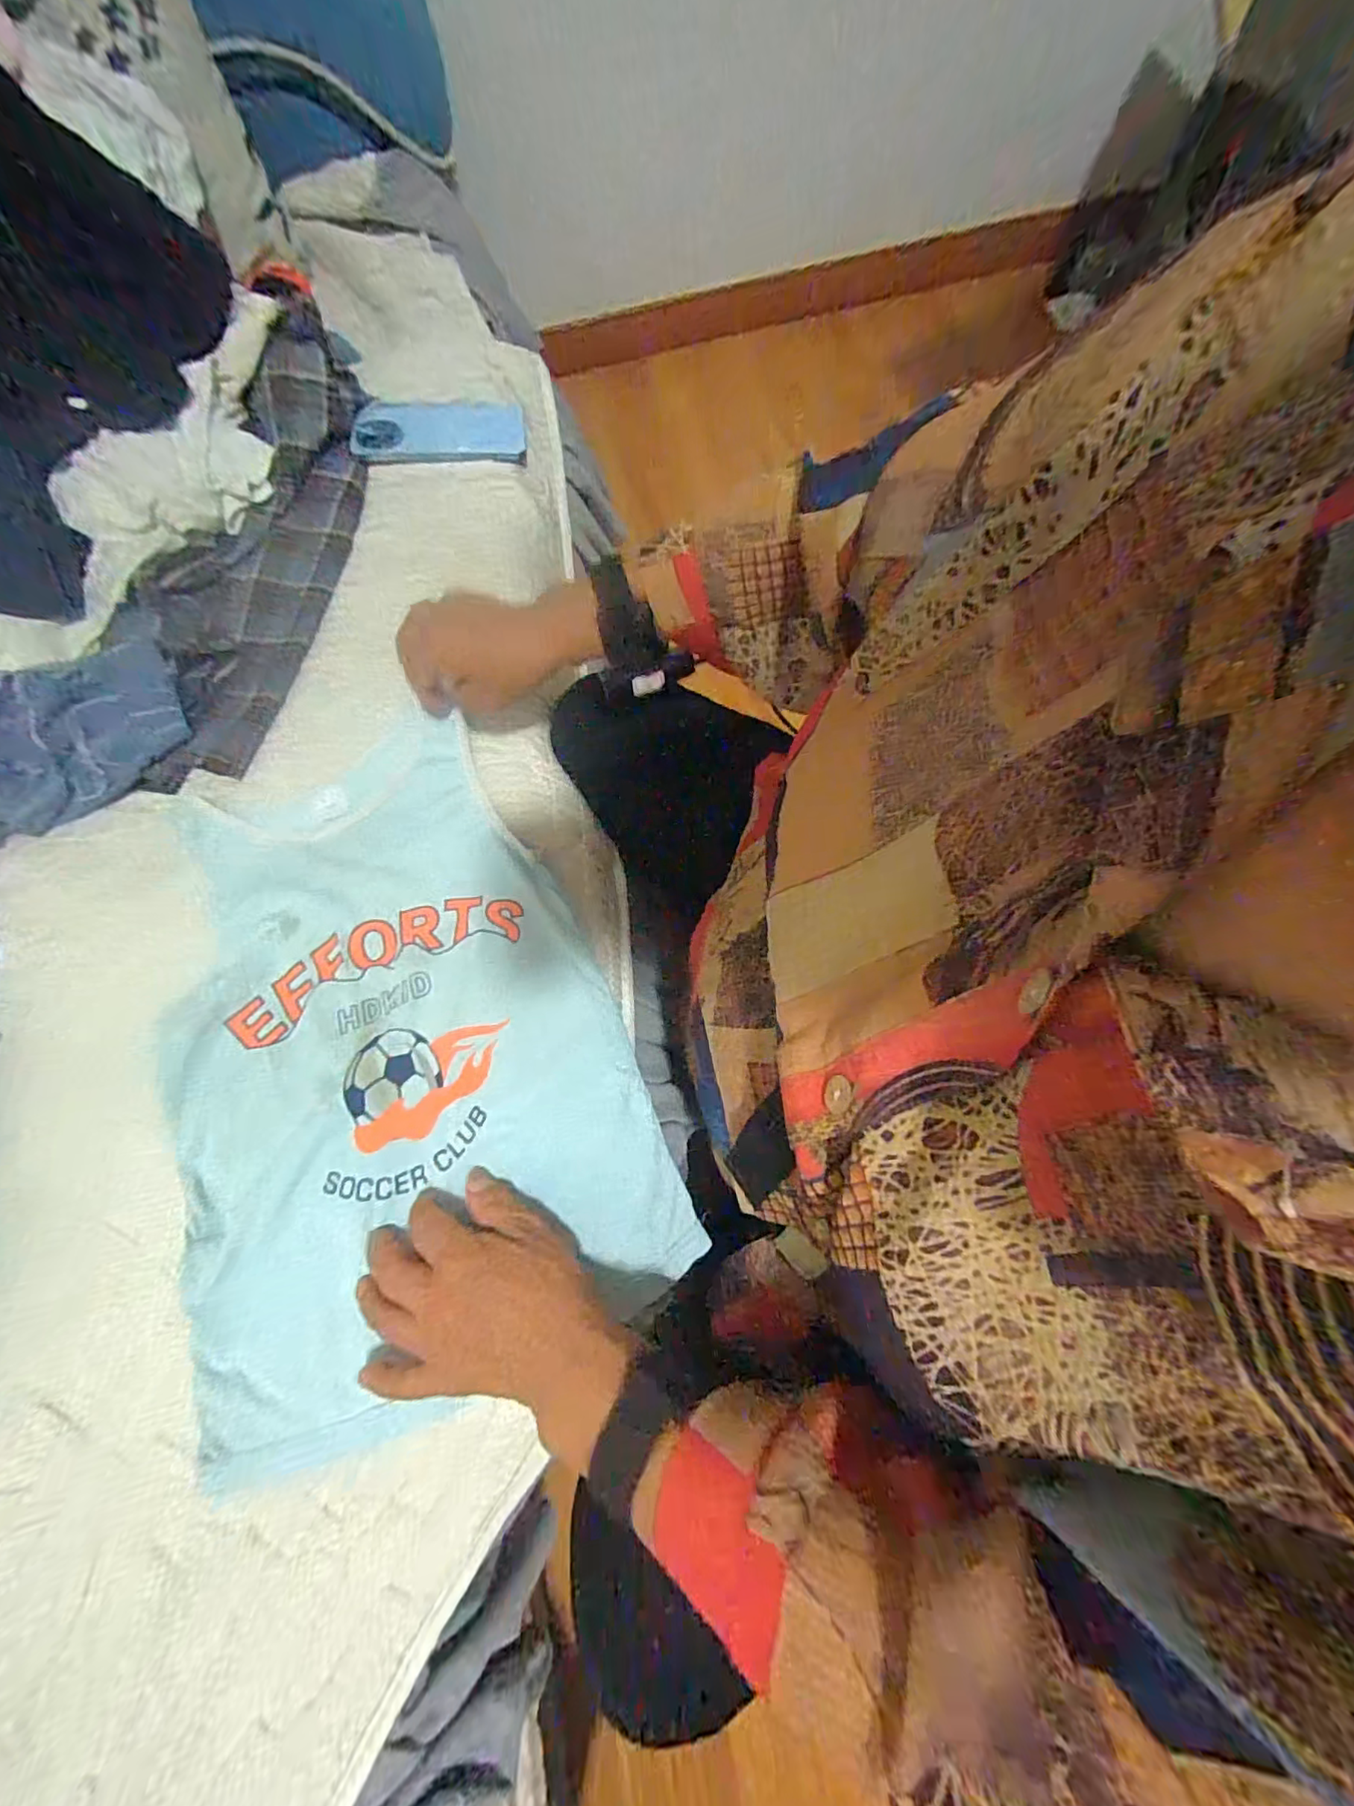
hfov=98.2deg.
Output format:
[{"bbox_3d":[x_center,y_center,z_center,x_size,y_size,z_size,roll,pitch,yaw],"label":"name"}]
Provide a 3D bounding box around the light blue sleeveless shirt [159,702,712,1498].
[{"bbox_3d":[-0.203,0.086,0.412,0.298,0.023,0.435,-22,74,-7],"label":"light blue sleeveless shirt"}]

